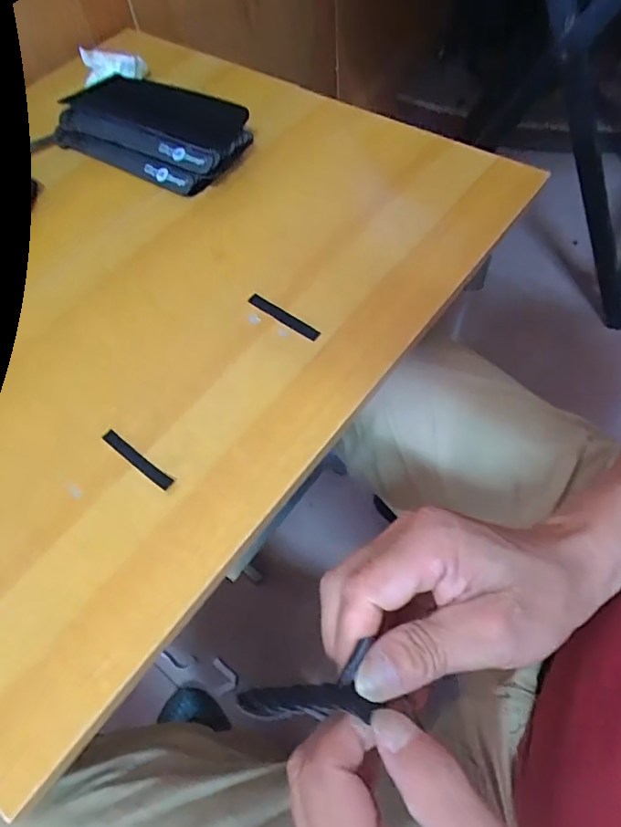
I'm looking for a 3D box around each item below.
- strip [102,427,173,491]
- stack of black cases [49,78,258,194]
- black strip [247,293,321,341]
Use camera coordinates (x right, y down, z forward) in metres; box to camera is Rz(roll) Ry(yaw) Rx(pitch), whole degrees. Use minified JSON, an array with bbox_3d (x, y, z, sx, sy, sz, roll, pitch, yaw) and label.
[{"bbox_3d":[-0.120,0.032,0.353,0.066,0.004,0.009,32,64,23],"label":"strip"},{"bbox_3d":[-0.155,-0.281,0.505,0.208,0.042,0.092,29,67,18],"label":"stack of black cases"},{"bbox_3d":[-0.022,-0.077,0.402,0.069,0.004,0.010,35,69,22],"label":"black strip"}]

